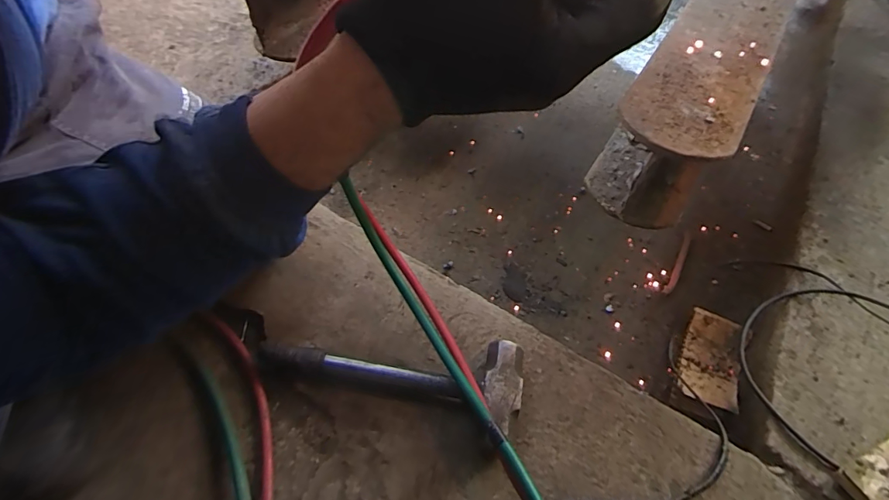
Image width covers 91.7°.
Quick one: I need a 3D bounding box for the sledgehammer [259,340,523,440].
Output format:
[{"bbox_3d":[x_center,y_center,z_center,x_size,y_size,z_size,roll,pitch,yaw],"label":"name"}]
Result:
[{"bbox_3d":[-0.078,0.163,0.541,0.345,0.068,0.113,5,56,3],"label":"sledgehammer"}]

